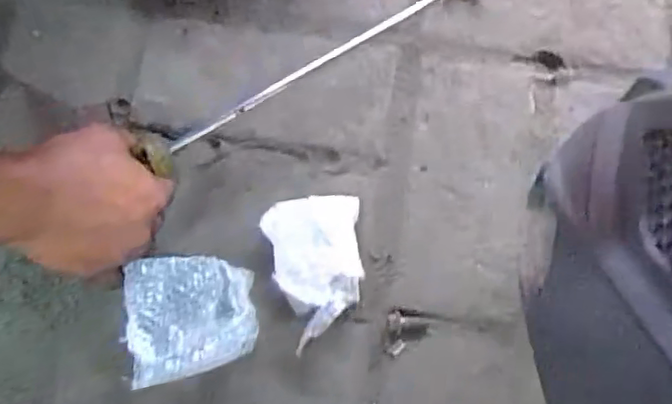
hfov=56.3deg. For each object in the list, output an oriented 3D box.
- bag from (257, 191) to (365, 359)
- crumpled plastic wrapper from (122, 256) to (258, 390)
[{"bbox_3d":[-0.012,0.044,0.437,0.064,0.019,0.096,-10,76,-4],"label":"bag"},{"bbox_3d":[-0.097,0.075,0.418,0.083,0.036,0.080,-9,76,-4],"label":"crumpled plastic wrapper"}]

